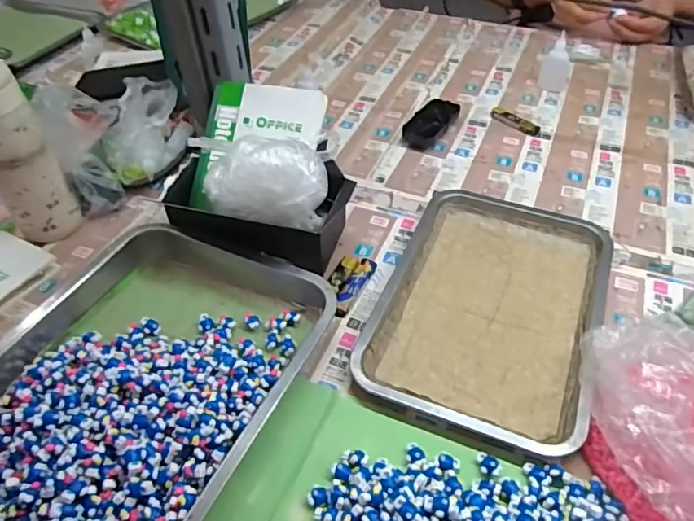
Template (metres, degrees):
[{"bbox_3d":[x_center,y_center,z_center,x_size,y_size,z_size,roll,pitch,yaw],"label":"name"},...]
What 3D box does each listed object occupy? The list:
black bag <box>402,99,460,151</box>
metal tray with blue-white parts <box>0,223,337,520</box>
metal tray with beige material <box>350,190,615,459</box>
[{"bbox_3d":[0.120,-0.200,0.769,0.052,0.032,0.096,23,50,24],"label":"black bag"},{"bbox_3d":[-0.191,0.109,0.476,0.274,0.049,0.359,18,49,20],"label":"metal tray with blue-white parts"},{"bbox_3d":[0.152,0.035,0.552,0.202,0.028,0.308,15,48,18],"label":"metal tray with beige material"}]

